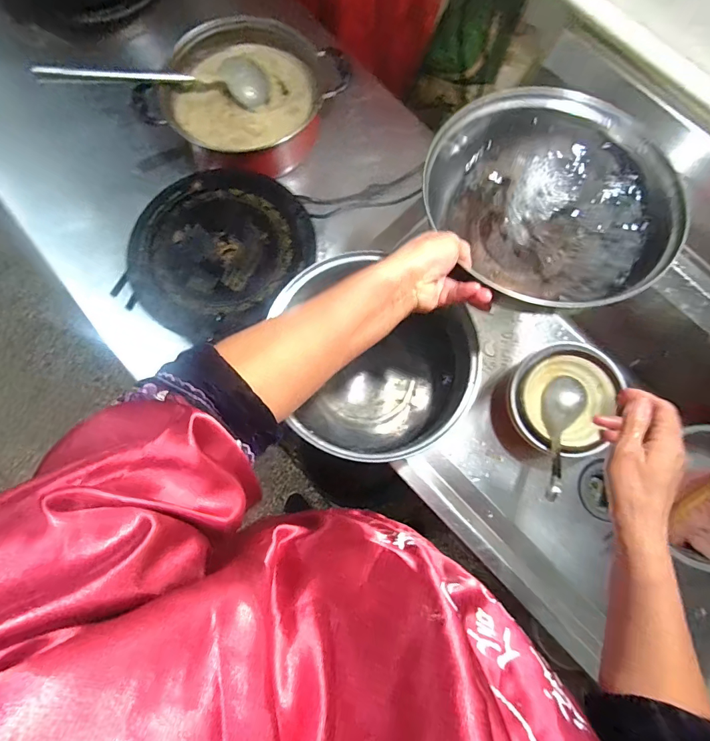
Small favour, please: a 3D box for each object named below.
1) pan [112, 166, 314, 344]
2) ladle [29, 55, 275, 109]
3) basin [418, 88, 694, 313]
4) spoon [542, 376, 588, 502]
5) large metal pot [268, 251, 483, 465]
[{"bbox_3d":[-0.211,-0.186,0.632,0.250,0.023,0.273,0,79,0],"label":"pan"},{"bbox_3d":[-0.307,-0.463,0.662,0.326,0.037,0.096,-8,79,-18],"label":"ladle"},{"bbox_3d":[0.223,-0.204,0.479,0.261,0.085,0.222,32,81,6],"label":"basin"},{"bbox_3d":[0.340,0.111,0.690,0.062,0.050,0.240,25,50,5],"label":"spoon"},{"bbox_3d":[0.036,-0.003,0.552,0.275,0.135,0.233,0,79,1],"label":"large metal pot"}]

